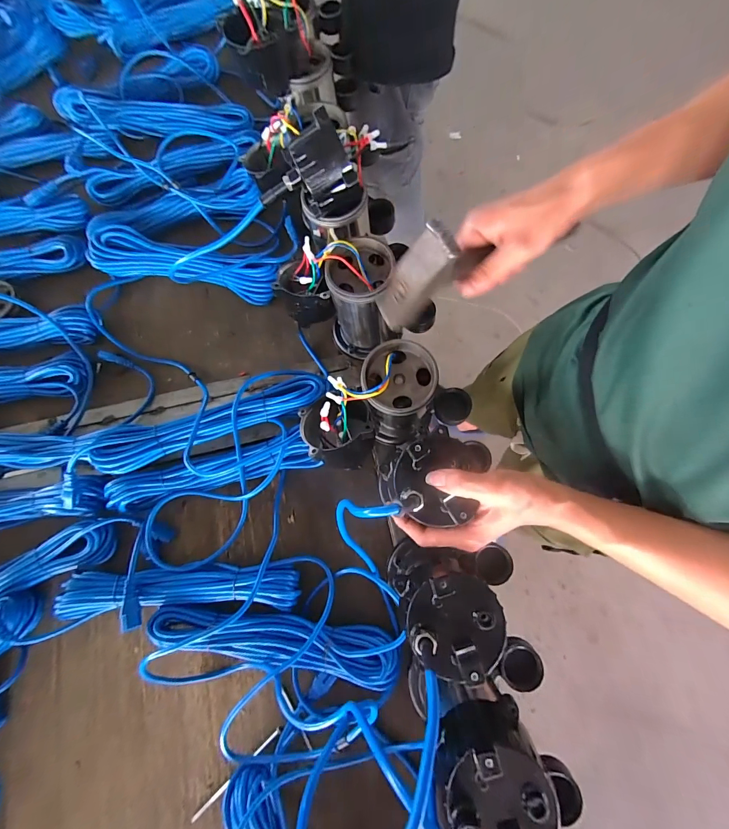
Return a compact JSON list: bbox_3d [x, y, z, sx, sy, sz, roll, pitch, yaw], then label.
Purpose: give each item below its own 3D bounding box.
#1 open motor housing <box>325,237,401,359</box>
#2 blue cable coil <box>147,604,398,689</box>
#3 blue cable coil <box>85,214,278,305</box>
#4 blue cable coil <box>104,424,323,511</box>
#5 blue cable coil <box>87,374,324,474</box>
[{"bbox_3d":[-0.007,-0.163,0.531,0.089,0.164,0.094,-14,75,0],"label":"open motor housing"},{"bbox_3d":[-0.124,0.307,0.486,0.331,0.042,0.063,7,76,5],"label":"blue cable coil"},{"bbox_3d":[-0.337,-0.274,0.655,0.372,0.058,0.107,16,78,5],"label":"blue cable coil"},{"bbox_3d":[-0.234,0.089,0.563,0.320,0.061,0.074,-13,75,0],"label":"blue cable coil"},{"bbox_3d":[-0.231,0.015,0.560,0.338,0.093,0.073,-20,76,-2],"label":"blue cable coil"}]

